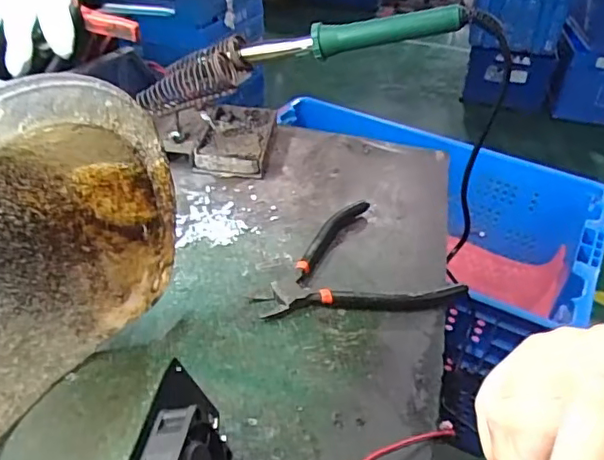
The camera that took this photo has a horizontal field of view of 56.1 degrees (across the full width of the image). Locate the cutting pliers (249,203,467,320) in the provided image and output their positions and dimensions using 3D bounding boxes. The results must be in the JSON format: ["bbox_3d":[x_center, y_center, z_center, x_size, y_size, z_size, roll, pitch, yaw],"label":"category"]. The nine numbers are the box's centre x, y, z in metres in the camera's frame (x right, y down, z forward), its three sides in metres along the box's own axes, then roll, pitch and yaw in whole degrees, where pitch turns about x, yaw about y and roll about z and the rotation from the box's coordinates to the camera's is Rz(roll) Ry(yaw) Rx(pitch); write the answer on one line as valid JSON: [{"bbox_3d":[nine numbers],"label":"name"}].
[{"bbox_3d":[0.028,0.025,0.422,0.137,0.012,0.123,-12,38,-20],"label":"cutting pliers"}]

